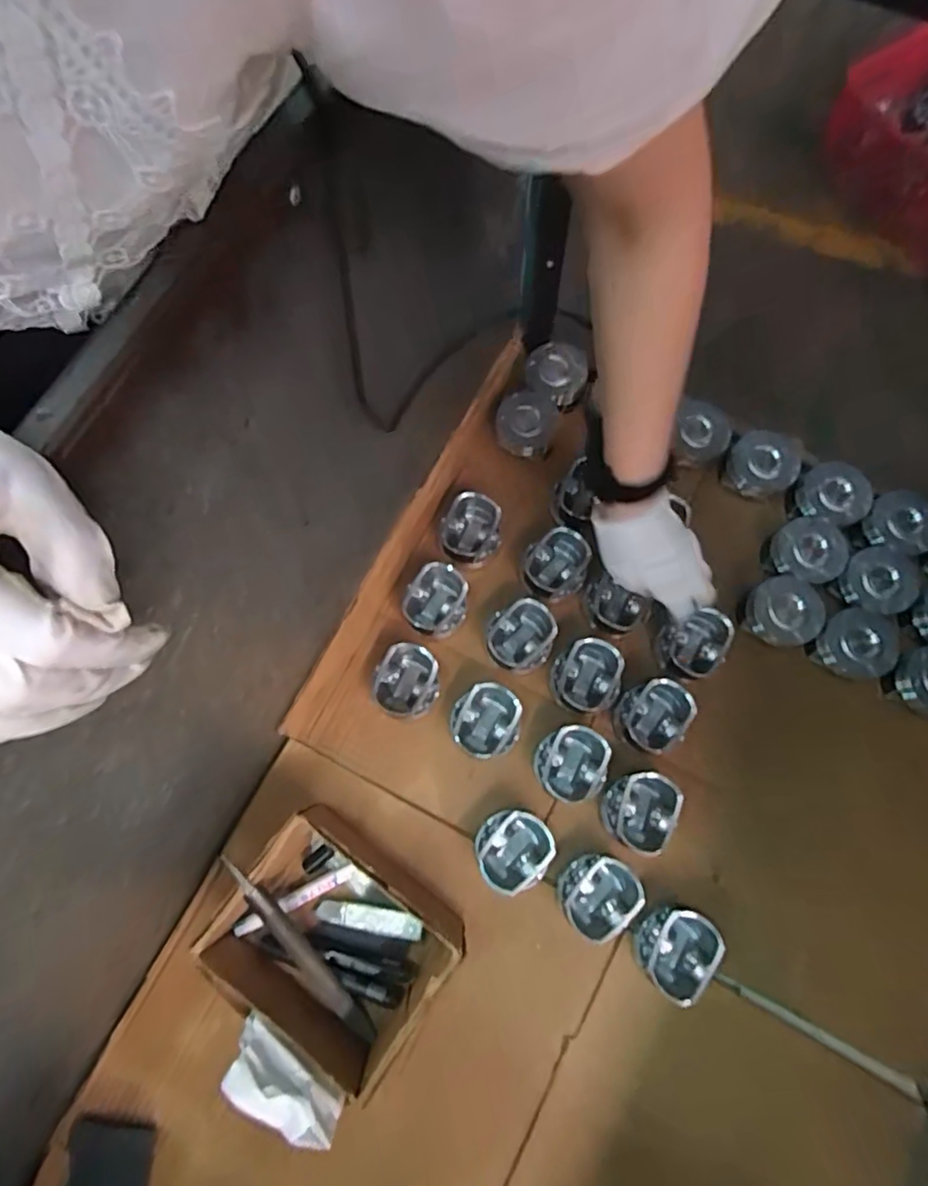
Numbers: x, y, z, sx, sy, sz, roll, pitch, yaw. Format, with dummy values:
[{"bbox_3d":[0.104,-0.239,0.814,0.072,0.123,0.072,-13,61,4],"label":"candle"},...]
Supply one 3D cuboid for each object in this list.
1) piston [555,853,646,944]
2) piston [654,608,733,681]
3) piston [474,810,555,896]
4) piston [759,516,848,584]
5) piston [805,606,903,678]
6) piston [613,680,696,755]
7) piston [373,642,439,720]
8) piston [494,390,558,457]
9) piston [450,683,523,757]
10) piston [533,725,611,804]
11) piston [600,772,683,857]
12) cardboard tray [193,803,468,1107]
[{"bbox_3d":[0.134,0.303,0.601,0.078,0.041,0.073,0,74,1],"label":"piston"},{"bbox_3d":[0.252,0.055,0.650,0.071,0.051,0.069,0,74,1],"label":"piston"},{"bbox_3d":[0.051,0.263,0.608,0.075,0.046,0.073,0,74,1],"label":"piston"},{"bbox_3d":[0.385,-0.043,0.679,0.074,0.050,0.076,0,74,1],"label":"piston"},{"bbox_3d":[0.428,0.058,0.661,0.081,0.053,0.076,-16,74,-3],"label":"piston"},{"bbox_3d":[0.200,0.130,0.631,0.068,0.050,0.074,0,74,1],"label":"piston"},{"bbox_3d":[-0.062,0.098,0.655,0.071,0.044,0.077,0,74,1],"label":"piston"},{"bbox_3d":[0.075,-0.200,0.740,0.075,0.060,0.065,5,74,3],"label":"piston"},{"bbox_3d":[0.022,0.138,0.642,0.073,0.053,0.073,0,74,1],"label":"piston"},{"bbox_3d":[0.113,0.181,0.633,0.072,0.049,0.076,0,74,1],"label":"piston"},{"bbox_3d":[0.181,0.224,0.612,0.075,0.050,0.077,8,74,4],"label":"piston"},{"bbox_3d":[-0.119,0.325,0.560,0.188,0.098,0.146,35,77,10],"label":"cardboard tray"}]

